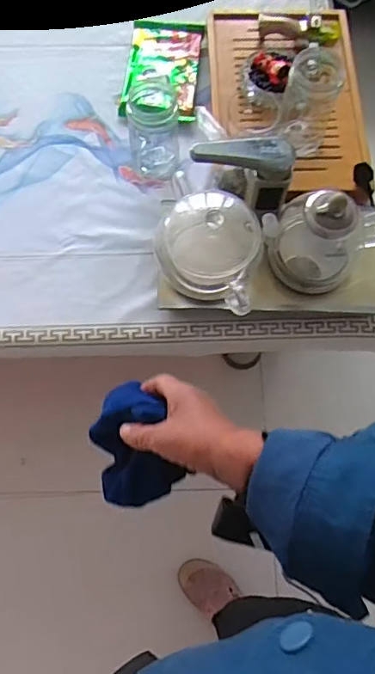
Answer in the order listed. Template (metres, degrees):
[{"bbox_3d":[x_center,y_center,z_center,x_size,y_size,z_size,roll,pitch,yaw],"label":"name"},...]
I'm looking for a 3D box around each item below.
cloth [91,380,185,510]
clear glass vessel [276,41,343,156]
[{"bbox_3d":[-0.055,0.100,0.504,0.076,0.086,0.111,-20,73,-8],"label":"cloth"},{"bbox_3d":[0.201,-0.397,0.896,0.083,0.141,0.096,11,71,2],"label":"clear glass vessel"}]

